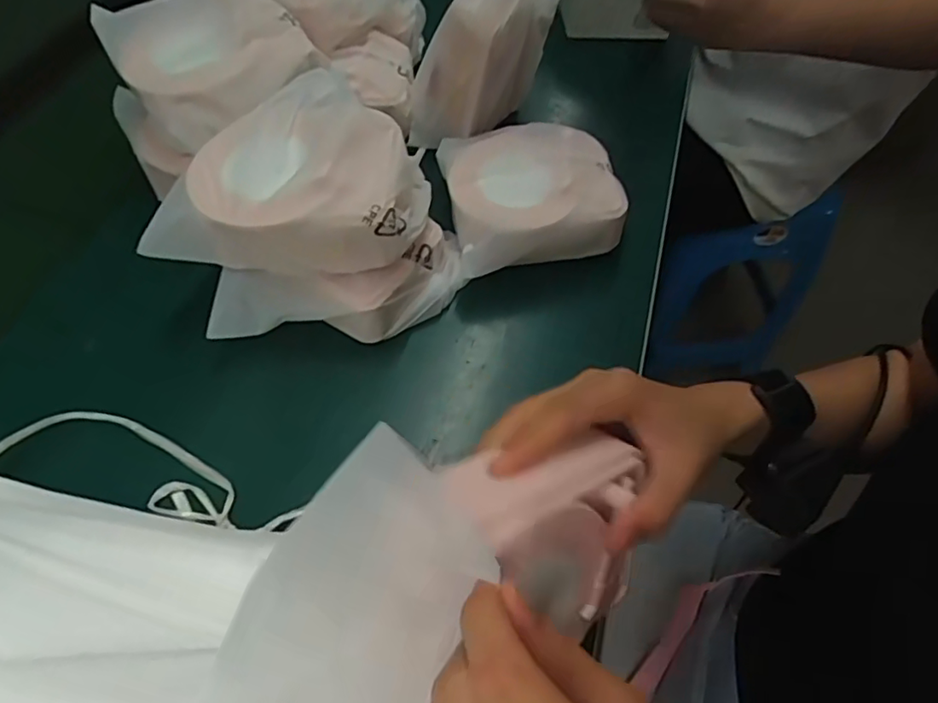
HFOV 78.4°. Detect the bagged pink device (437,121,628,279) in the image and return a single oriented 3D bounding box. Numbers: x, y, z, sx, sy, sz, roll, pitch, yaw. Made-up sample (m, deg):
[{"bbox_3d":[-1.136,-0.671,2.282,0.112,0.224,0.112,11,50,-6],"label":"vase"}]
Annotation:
[{"bbox_3d":[0.044,-0.132,0.473,0.136,0.066,0.130,1,58,-2],"label":"bagged pink device"}]

